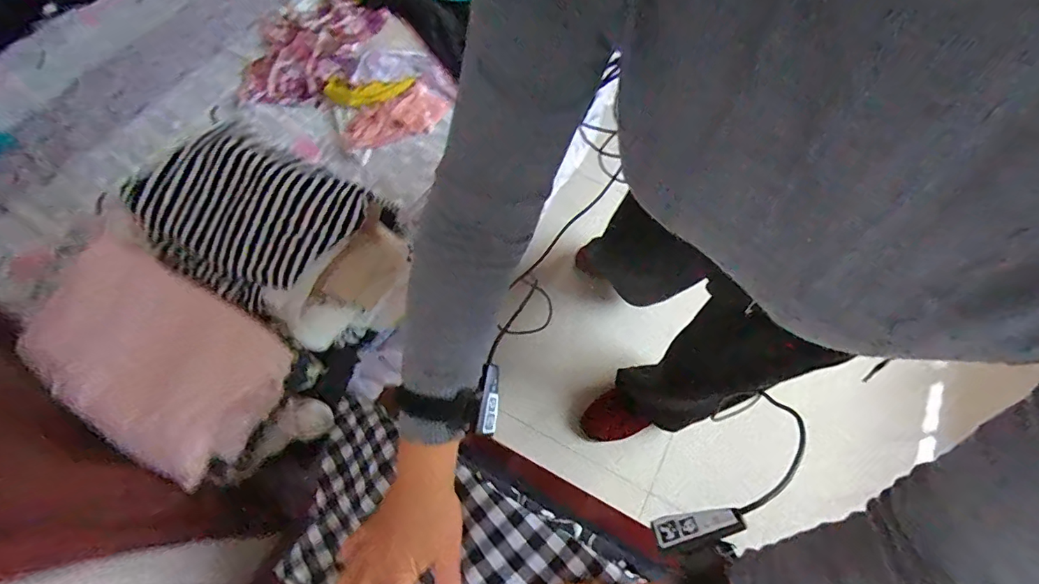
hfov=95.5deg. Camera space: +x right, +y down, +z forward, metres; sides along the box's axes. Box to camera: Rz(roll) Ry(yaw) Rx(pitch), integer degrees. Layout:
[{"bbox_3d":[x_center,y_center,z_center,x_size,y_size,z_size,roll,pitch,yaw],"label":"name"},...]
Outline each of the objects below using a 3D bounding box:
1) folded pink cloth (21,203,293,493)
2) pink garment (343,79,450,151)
[{"bbox_3d":[-0.468,0.065,0.596,0.325,0.073,0.189,30,68,15],"label":"folded pink cloth"},{"bbox_3d":[-0.266,-0.371,1.000,0.223,0.048,0.099,-26,66,-11],"label":"pink garment"}]

